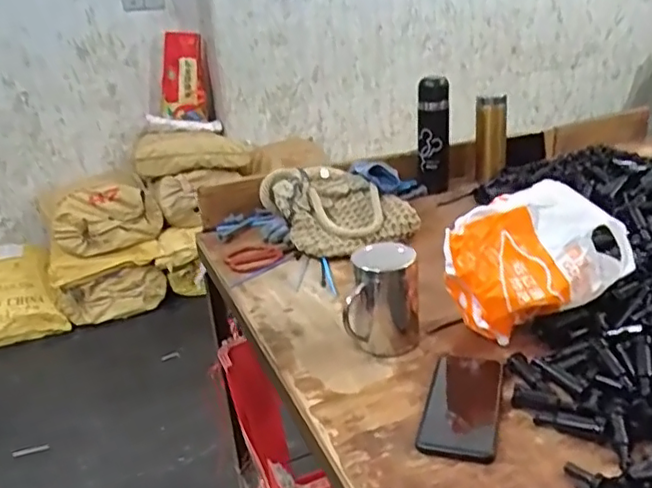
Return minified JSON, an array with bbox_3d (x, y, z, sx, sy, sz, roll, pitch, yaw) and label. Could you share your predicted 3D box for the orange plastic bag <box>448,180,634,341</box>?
[{"bbox_3d":[0.239,0.028,0.724,0.203,0.153,0.108,-10,24,-14],"label":"orange plastic bag"}]

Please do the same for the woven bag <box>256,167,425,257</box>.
[{"bbox_3d":[0.024,-0.061,1.070,0.207,0.068,0.216,-21,55,-27],"label":"woven bag"}]

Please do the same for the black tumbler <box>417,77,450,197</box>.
[{"bbox_3d":[0.221,-0.224,1.249,0.059,0.230,0.074,1,24,12],"label":"black tumbler"}]

